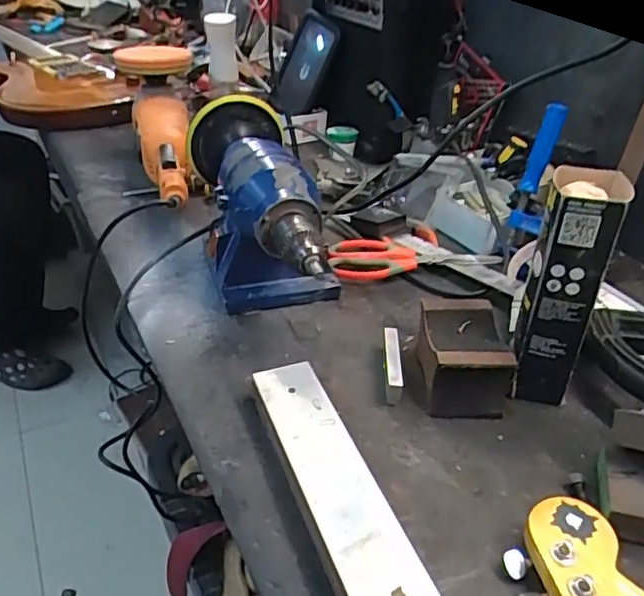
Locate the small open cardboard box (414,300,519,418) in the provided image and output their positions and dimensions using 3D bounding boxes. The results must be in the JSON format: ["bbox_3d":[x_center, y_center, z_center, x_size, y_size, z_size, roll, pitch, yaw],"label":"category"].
[{"bbox_3d":[0.122,0.049,0.535,0.083,0.061,0.101,1,34,-3],"label":"small open cardboard box"}]

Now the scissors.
[{"bbox_3d":[0.103,-0.048,0.710,0.190,0.017,0.069,-4,35,-5],"label":"scissors"}]

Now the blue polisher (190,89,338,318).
[{"bbox_3d":[-0.064,-0.094,0.657,0.126,0.143,0.330,-9,35,-12],"label":"blue polisher"}]

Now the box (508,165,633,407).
[{"bbox_3d":[0.200,-0.005,0.502,0.061,0.188,0.072,9,36,13],"label":"box"}]

